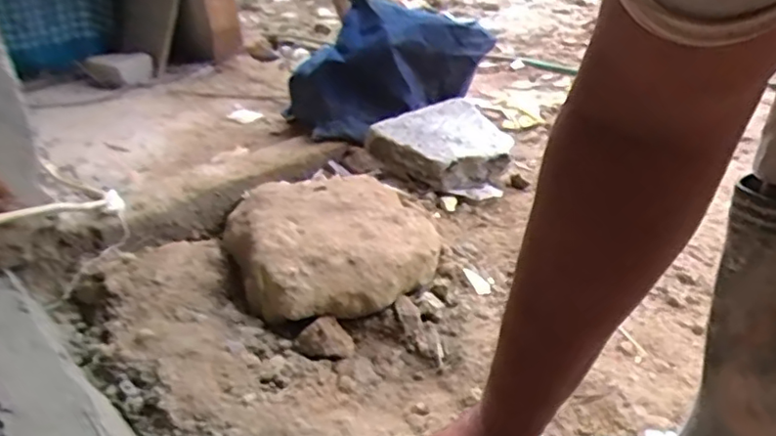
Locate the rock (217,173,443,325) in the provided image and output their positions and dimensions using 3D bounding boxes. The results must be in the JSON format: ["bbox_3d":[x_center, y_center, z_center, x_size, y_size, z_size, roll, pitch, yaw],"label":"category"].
[{"bbox_3d":[-0.097,0.030,0.975,0.317,0.098,0.357,-8,31,-14],"label":"rock"}]

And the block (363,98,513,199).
[{"bbox_3d":[0.108,-0.126,1.185,0.246,0.139,0.179,-16,34,-26],"label":"block"}]

